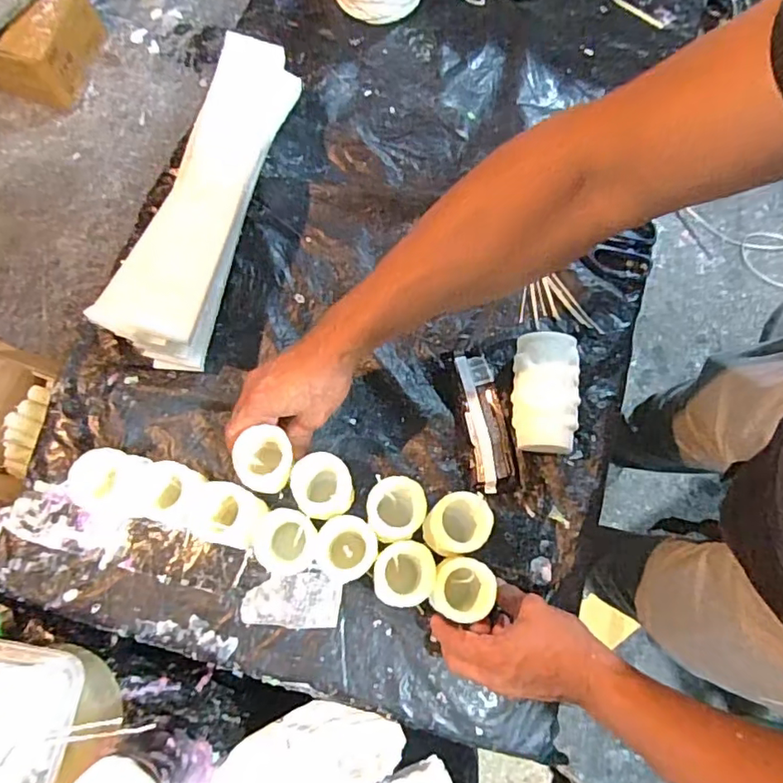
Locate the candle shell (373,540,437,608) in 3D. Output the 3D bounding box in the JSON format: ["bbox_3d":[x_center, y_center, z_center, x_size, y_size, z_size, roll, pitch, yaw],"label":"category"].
[{"bbox_3d":[0.012,0.165,0.507,0.051,0.087,0.049,0,76,-1],"label":"candle shell"}]

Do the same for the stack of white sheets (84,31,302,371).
[{"bbox_3d":[-0.199,-0.211,0.606,0.097,0.075,0.362,14,76,2],"label":"stack of white sheets"}]

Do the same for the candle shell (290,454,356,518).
[{"bbox_3d":[-0.067,0.093,0.537,0.048,0.105,0.055,4,76,0],"label":"candle shell"}]

